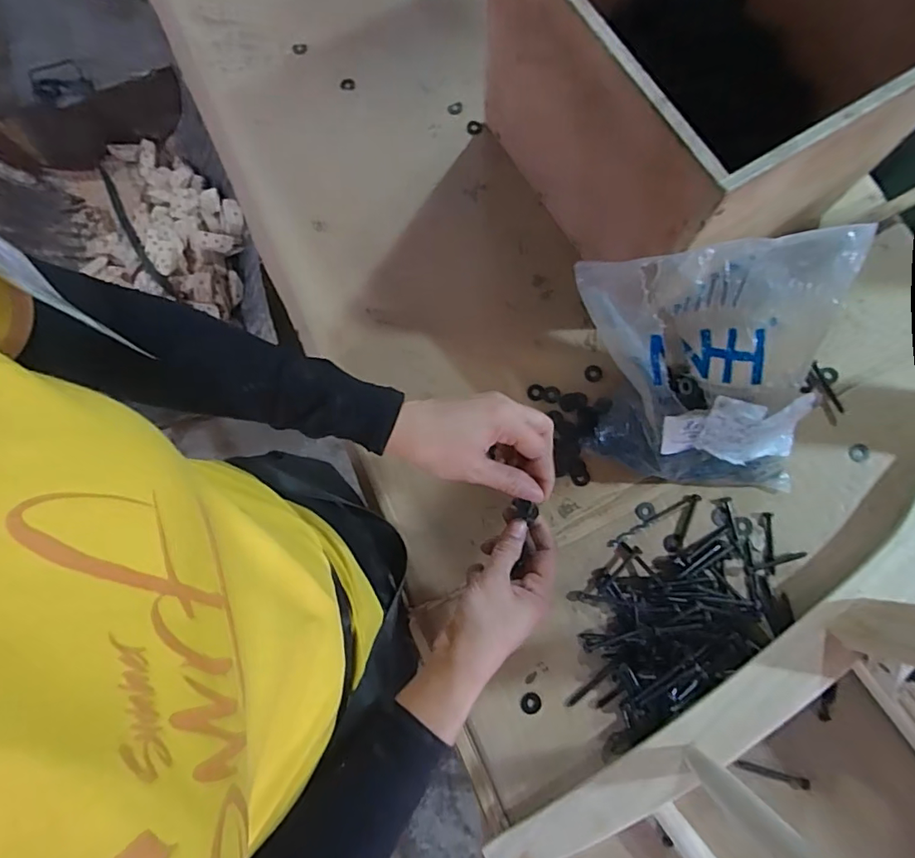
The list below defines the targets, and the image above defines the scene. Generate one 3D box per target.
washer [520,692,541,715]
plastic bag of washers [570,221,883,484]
[{"bbox_3d":[0.072,0.268,0.513,0.020,0.004,0.019,0,78,2],"label":"washer"},{"bbox_3d":[0.220,-0.048,0.485,0.218,0.175,0.179,1,79,3],"label":"plastic bag of washers"}]

